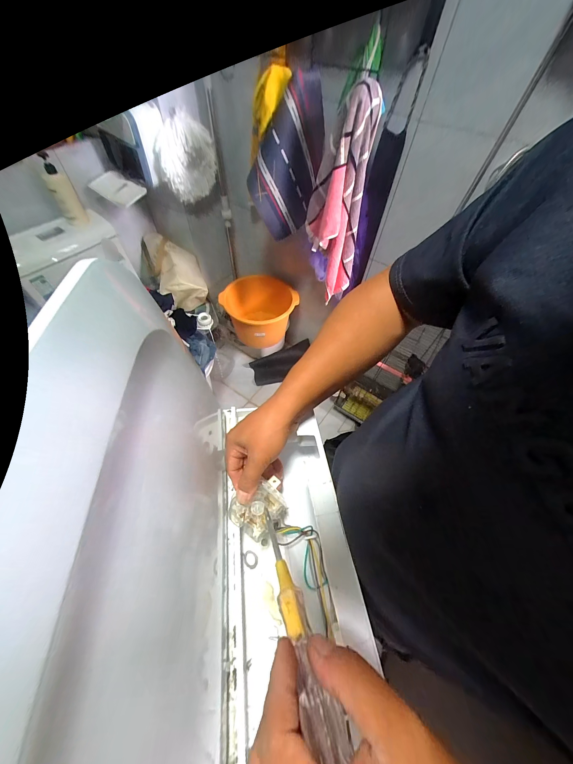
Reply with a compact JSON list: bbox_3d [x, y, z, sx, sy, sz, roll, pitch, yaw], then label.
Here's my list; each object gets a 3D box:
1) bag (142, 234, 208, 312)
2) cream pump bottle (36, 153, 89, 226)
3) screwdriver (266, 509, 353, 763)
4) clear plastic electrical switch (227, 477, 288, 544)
[{"bbox_3d":[-0.475,-0.467,1.188,0.198,0.298,0.162,-15,58,-13],"label":"bag"},{"bbox_3d":[-0.660,-0.564,0.779,0.057,0.181,0.044,-24,61,-18],"label":"cream pump bottle"},{"bbox_3d":[0.004,0.174,0.214,0.021,0.018,0.173,-14,17,-12],"label":"screwdriver"},{"bbox_3d":[-0.033,0.167,0.345,0.073,0.024,0.053,-27,62,-19],"label":"clear plastic electrical switch"}]

